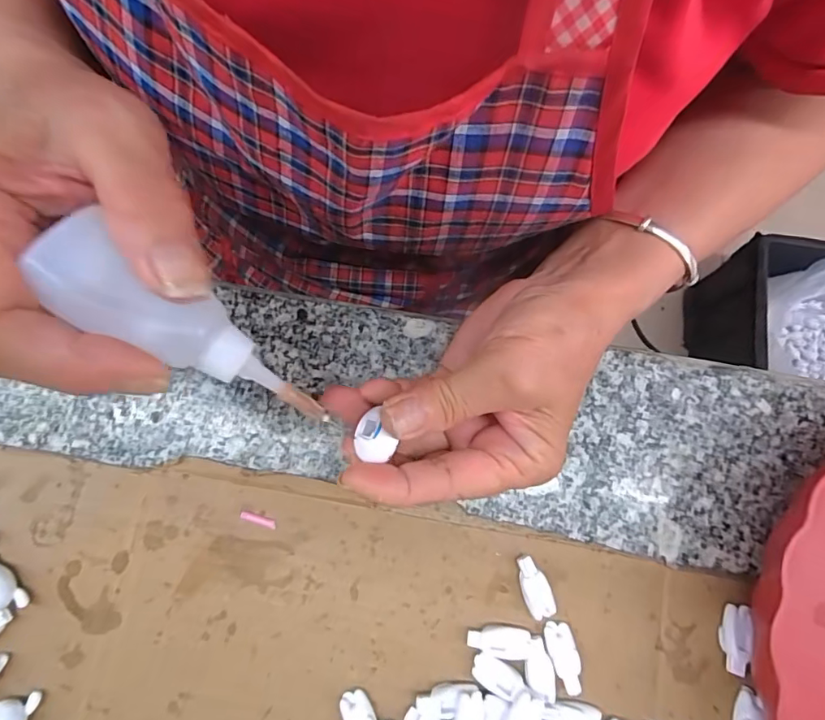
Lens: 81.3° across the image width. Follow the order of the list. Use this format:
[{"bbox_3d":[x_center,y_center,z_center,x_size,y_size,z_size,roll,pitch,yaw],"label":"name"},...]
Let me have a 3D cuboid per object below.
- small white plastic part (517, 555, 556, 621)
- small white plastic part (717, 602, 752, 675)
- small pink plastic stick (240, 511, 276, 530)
[{"bbox_3d":[0.058,0.109,0.231,0.012,0.008,0.029,-21,79,-5],"label":"small white plastic part"},{"bbox_3d":[0.151,0.130,0.224,0.008,0.012,0.029,20,65,4],"label":"small white plastic part"},{"bbox_3d":[-0.077,0.079,0.238,0.018,0.004,0.004,17,78,3],"label":"small pink plastic stick"}]

